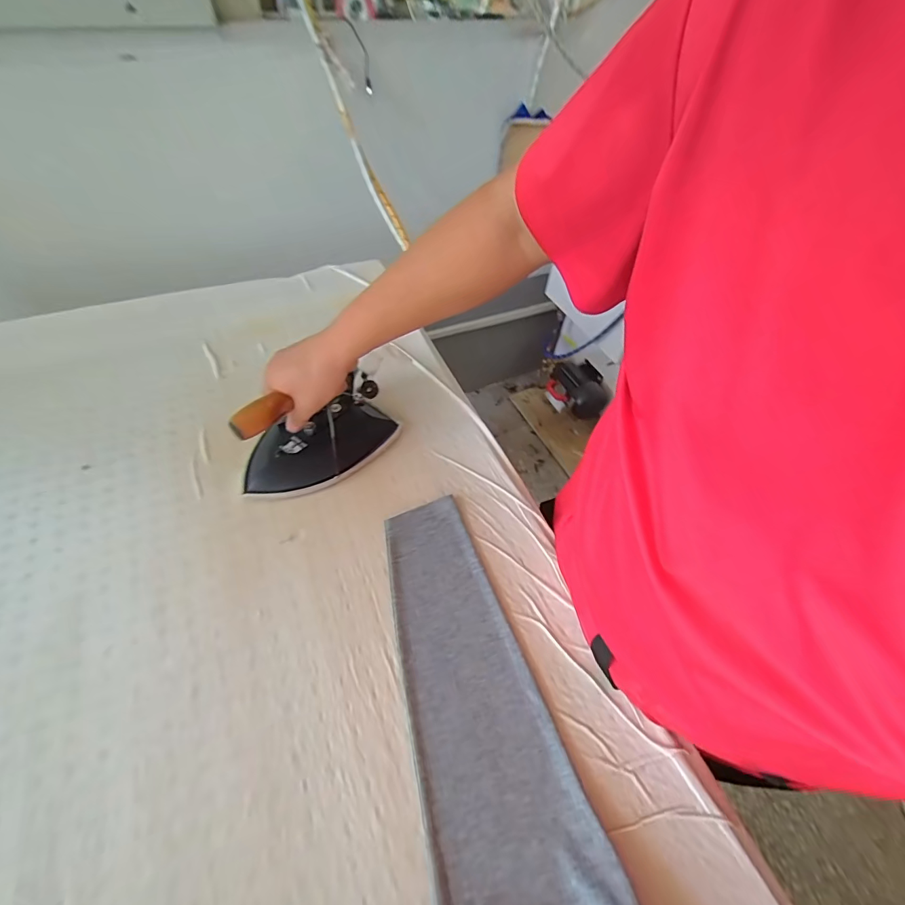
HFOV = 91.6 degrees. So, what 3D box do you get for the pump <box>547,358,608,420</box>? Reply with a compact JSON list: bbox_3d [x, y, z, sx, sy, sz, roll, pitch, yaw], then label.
[{"bbox_3d":[0.410,-0.235,1.474,0.151,0.130,0.209,-14,54,-15],"label":"pump"}]

